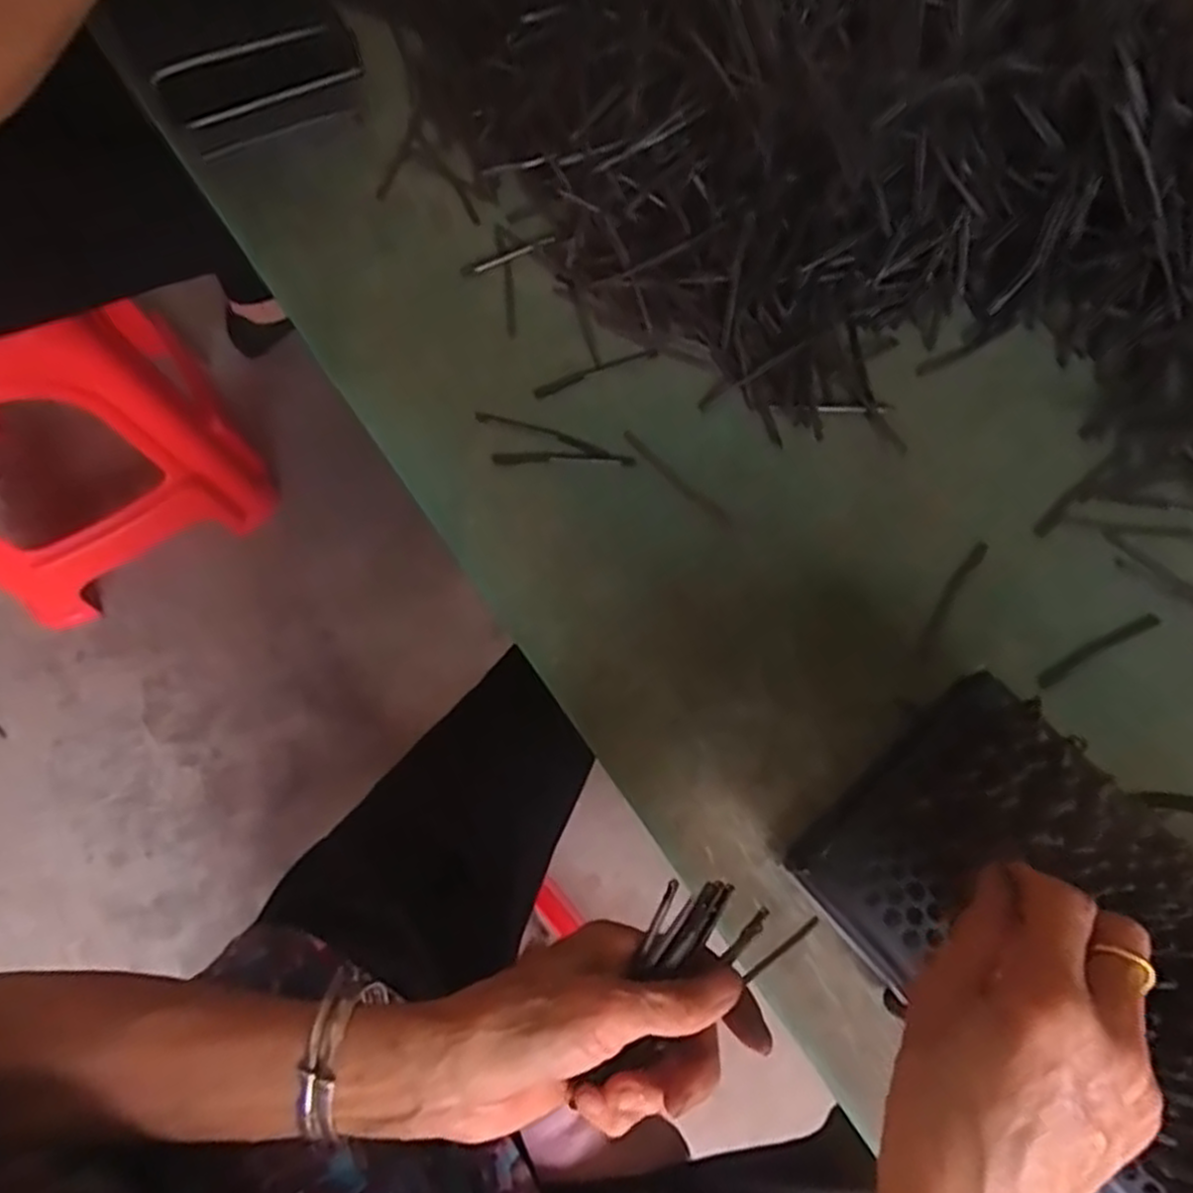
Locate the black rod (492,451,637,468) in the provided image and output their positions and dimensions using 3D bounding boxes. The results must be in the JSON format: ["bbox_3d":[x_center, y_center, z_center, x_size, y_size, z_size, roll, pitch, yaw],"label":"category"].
[{"bbox_3d":[-0.023,-0.097,0.528,0.100,0.004,0.011,1,73,-1],"label":"black rod"}]

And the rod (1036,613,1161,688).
[{"bbox_3d":[0.330,0.034,0.489,0.097,0.004,0.011,-26,74,-11],"label":"rod"}]

